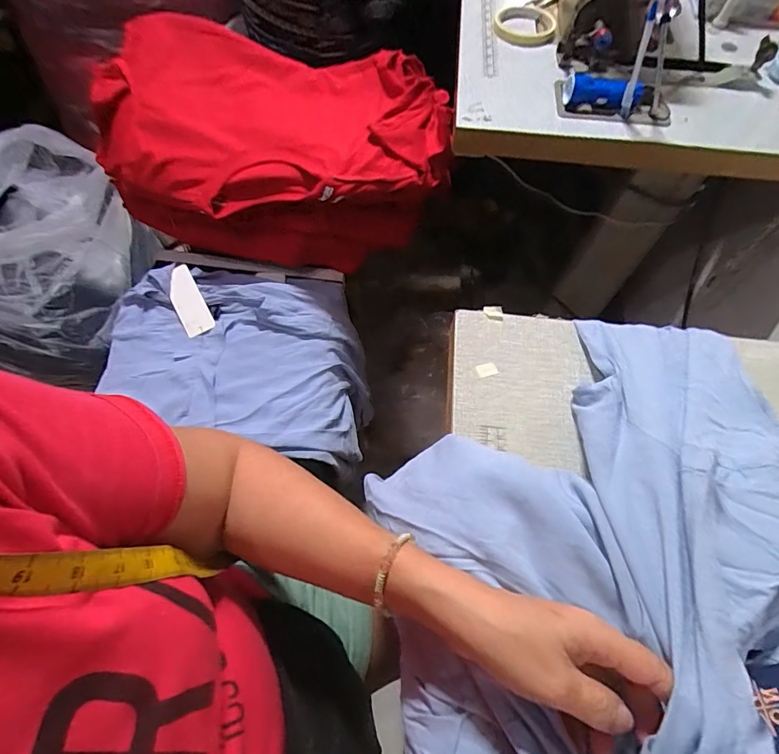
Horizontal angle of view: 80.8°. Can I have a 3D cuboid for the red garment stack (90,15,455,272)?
[{"bbox_3d":[-0.175,-0.360,0.755,0.506,0.238,0.290,0,62,-3],"label":"red garment stack"}]

